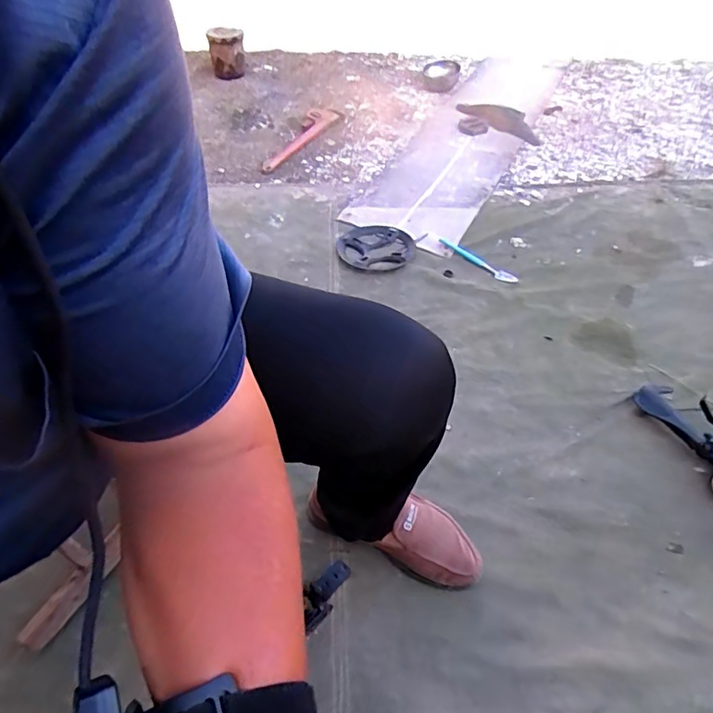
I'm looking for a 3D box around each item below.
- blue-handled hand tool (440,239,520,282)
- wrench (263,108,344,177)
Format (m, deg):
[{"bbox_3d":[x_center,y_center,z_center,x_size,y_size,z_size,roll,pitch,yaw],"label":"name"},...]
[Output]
[{"bbox_3d":[0.275,-0.221,1.216,0.209,0.017,0.028,35,62,29],"label":"blue-handled hand tool"},{"bbox_3d":[-0.172,-0.664,1.626,0.099,0.023,0.408,24,53,19],"label":"wrench"}]

